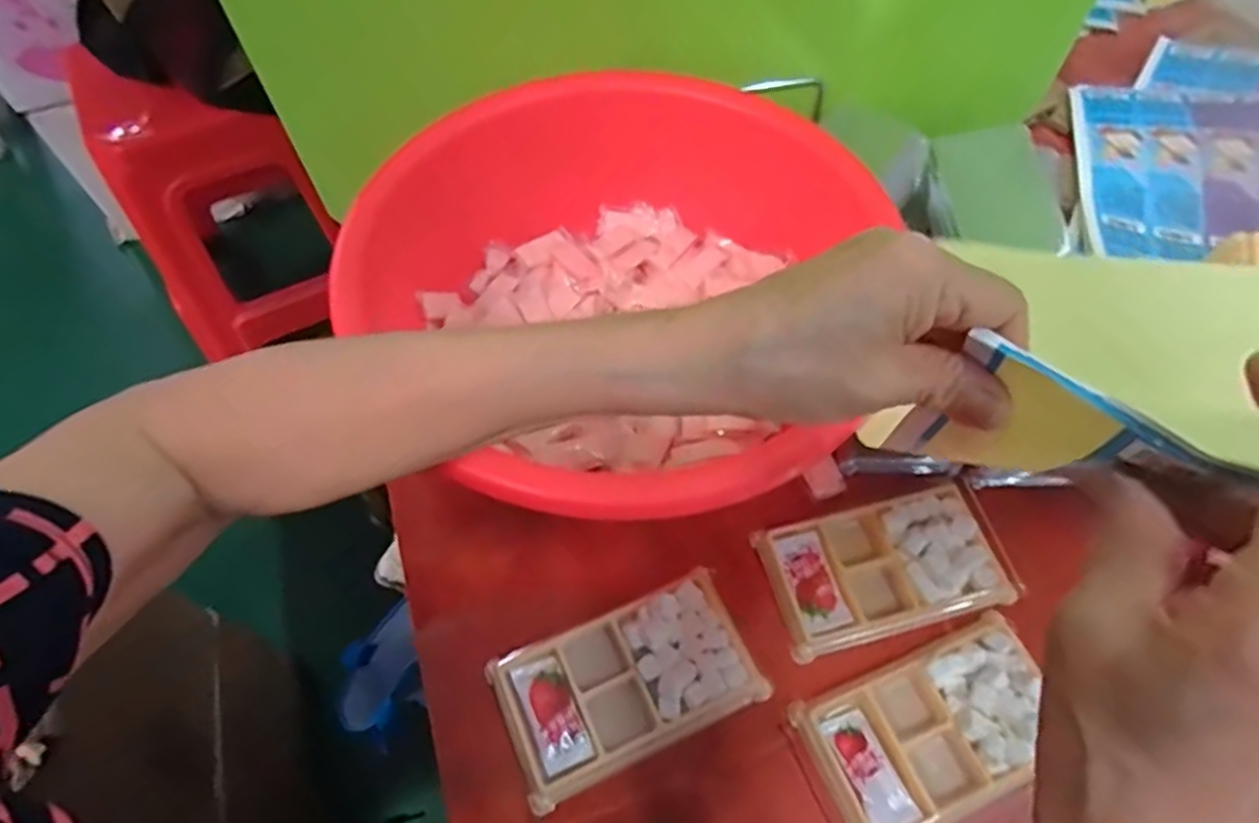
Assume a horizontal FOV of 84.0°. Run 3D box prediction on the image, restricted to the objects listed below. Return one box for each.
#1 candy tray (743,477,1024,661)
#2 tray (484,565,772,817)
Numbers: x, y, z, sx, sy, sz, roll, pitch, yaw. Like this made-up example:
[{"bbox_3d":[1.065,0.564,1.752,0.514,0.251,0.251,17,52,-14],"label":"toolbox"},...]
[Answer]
[{"bbox_3d":[0.151,0.090,0.411,0.135,0.011,0.076,-14,61,-6],"label":"candy tray"},{"bbox_3d":[-0.002,0.147,0.384,0.136,0.012,0.077,-23,62,-11],"label":"tray"}]

